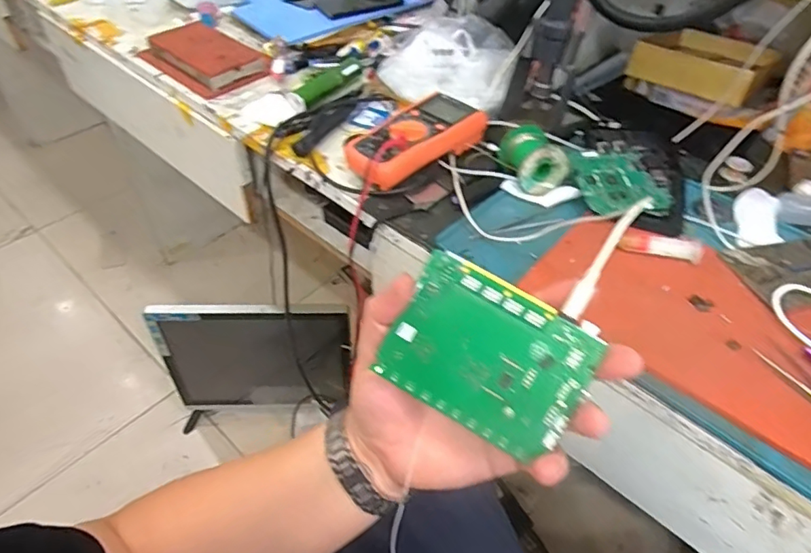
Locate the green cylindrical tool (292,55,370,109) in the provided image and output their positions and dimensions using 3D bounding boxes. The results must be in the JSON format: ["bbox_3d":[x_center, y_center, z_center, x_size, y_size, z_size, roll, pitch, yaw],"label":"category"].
[{"bbox_3d":[-0.110,-0.298,0.804,0.036,0.026,0.165,24,51,18],"label":"green cylindrical tool"}]

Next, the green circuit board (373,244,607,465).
[{"bbox_3d":[0.047,0.045,0.299,0.106,0.004,0.081,28,90,10],"label":"green circuit board"}]

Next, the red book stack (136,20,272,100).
[{"bbox_3d":[-0.327,-0.355,0.845,0.187,0.034,0.122,36,55,26],"label":"red book stack"}]

